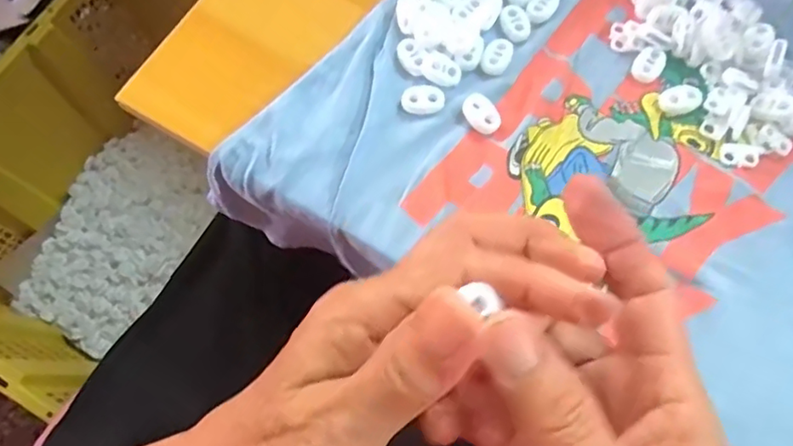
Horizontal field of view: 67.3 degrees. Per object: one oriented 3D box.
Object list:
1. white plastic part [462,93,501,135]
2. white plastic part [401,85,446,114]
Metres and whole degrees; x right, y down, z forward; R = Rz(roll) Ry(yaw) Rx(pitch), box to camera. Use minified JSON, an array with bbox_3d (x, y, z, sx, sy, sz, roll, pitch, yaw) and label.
[{"bbox_3d":[0.046,-0.058,0.317,0.016,0.005,0.022,-30,74,-11],"label":"white plastic part"},{"bbox_3d":[0.014,-0.066,0.319,0.023,0.005,0.015,-4,71,-3],"label":"white plastic part"}]

